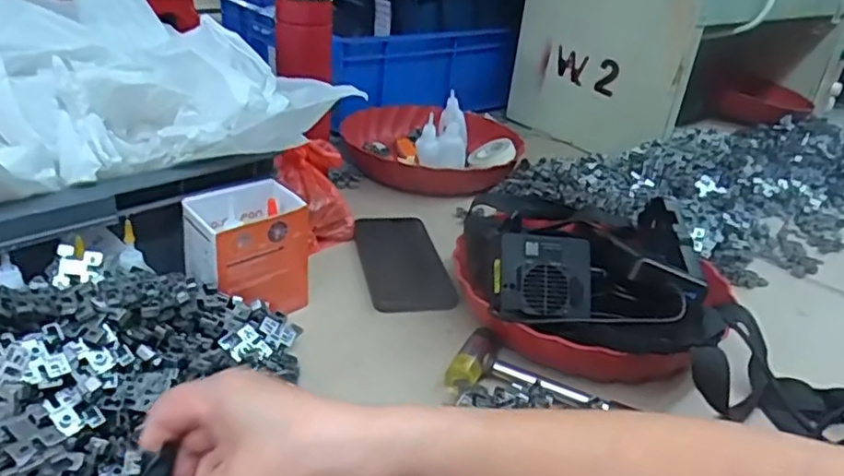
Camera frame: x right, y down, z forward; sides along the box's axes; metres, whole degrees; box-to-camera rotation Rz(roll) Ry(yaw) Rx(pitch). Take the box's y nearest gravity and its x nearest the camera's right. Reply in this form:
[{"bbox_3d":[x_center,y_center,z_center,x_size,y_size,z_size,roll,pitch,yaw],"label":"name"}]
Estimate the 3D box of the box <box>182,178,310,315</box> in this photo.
[{"bbox_3d":[-0.146,0.014,0.539,0.067,0.099,0.091,28,35,36],"label":"box"}]

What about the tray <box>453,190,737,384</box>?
[{"bbox_3d":[0.151,0.031,0.572,0.238,0.080,0.236,7,28,2],"label":"tray"}]

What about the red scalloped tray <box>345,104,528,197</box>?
[{"bbox_3d":[0.014,-0.127,0.885,0.232,0.039,0.237,-4,29,-17],"label":"red scalloped tray"}]

